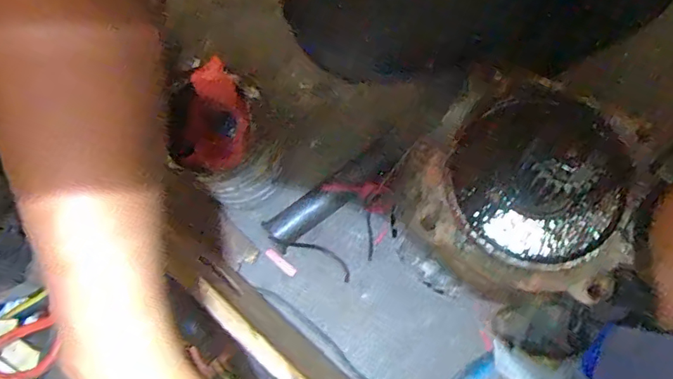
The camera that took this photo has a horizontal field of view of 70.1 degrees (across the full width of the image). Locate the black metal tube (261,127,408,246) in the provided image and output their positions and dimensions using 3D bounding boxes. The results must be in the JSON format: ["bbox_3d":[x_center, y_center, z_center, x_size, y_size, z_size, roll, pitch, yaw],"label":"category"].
[{"bbox_3d":[0.003,-0.004,0.632,0.217,0.034,0.040,-38,79,-6],"label":"black metal tube"}]

